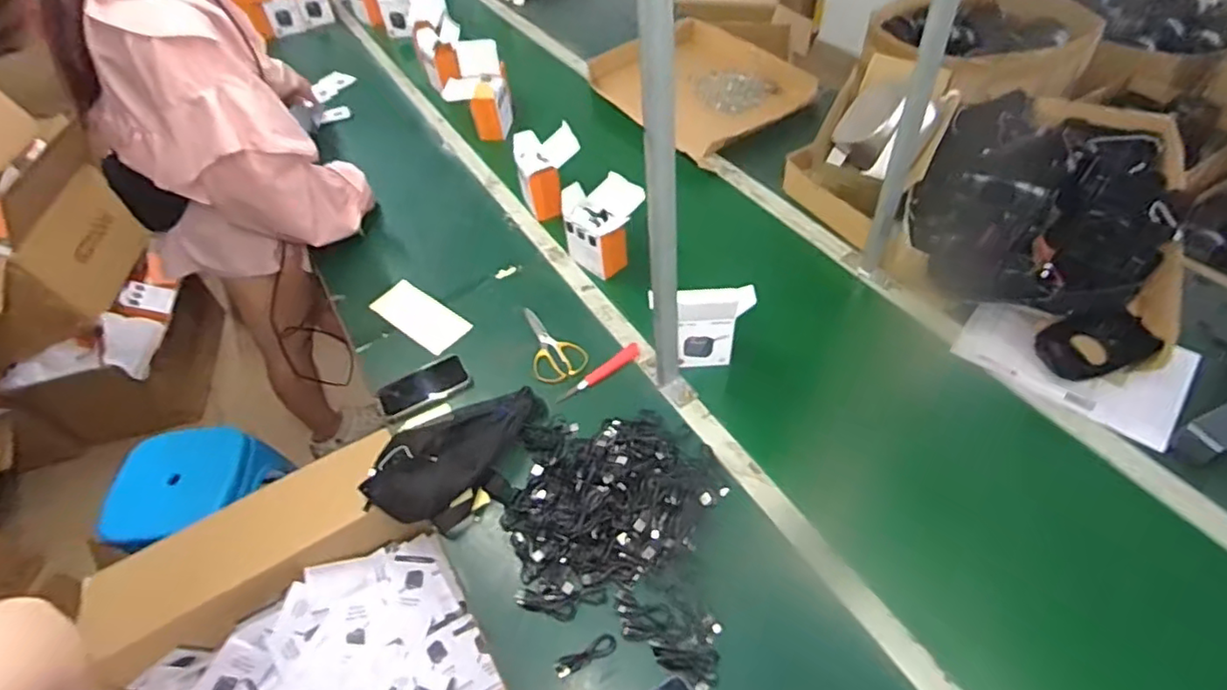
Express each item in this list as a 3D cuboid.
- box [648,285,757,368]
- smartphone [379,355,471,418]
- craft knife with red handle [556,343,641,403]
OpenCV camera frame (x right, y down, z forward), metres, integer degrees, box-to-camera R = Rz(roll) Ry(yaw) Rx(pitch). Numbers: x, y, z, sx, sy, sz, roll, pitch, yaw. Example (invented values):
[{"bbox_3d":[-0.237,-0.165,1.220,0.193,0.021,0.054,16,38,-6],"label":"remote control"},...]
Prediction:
[{"bbox_3d":[0.135,-0.027,0.981,0.152,0.149,0.043,-2,49,4],"label":"box"},{"bbox_3d":[-0.316,0.065,1.031,0.143,0.016,0.075,-26,52,-17],"label":"smartphone"},{"bbox_3d":[-0.020,0.045,1.024,0.163,0.022,0.024,-32,54,-21],"label":"craft knife with red handle"}]

